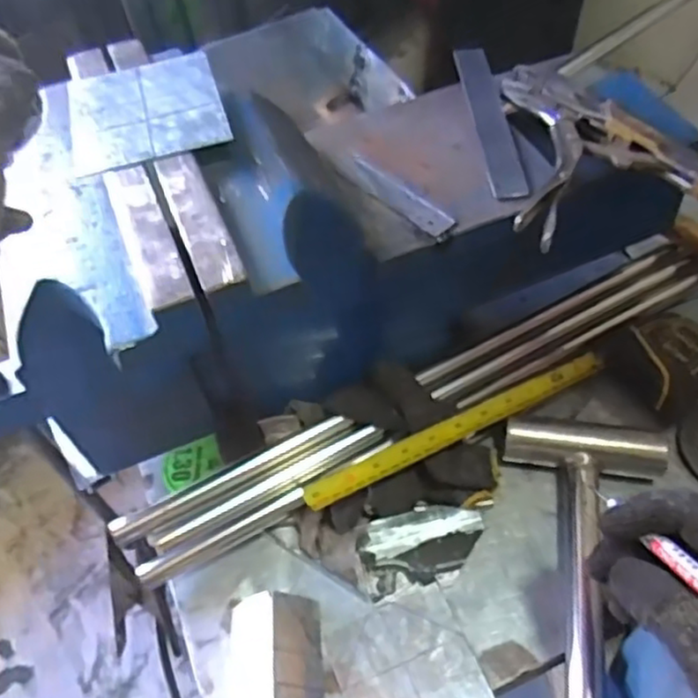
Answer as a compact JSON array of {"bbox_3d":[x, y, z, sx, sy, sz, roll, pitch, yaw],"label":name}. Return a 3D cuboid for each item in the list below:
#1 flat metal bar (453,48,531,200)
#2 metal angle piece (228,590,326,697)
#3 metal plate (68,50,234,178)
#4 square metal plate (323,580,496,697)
[{"bbox_3d":[0.108,-0.178,0.538,0.027,0.008,0.183,-5,53,0],"label":"flat metal bar"},{"bbox_3d":[-0.050,0.218,0.475,0.064,0.027,0.102,-6,53,-1],"label":"metal angle piece"},{"bbox_3d":[-0.129,-0.152,0.445,0.093,0.004,0.103,-17,55,-4],"label":"metal plate"},{"bbox_3d":[0.042,0.223,0.481,0.092,0.006,0.103,-20,52,-9],"label":"square metal plate"}]

